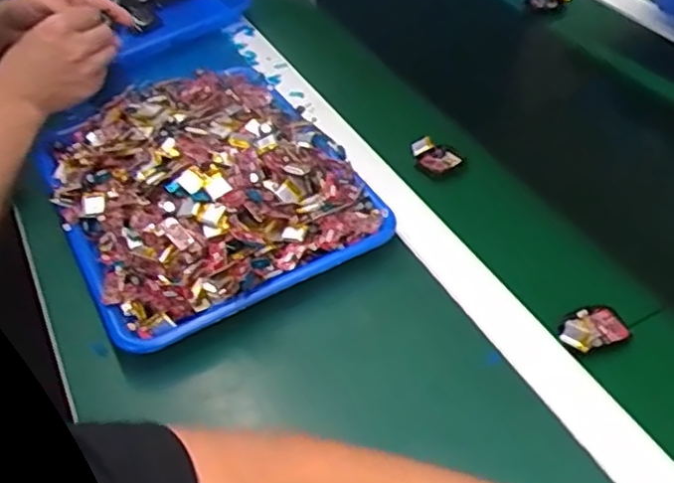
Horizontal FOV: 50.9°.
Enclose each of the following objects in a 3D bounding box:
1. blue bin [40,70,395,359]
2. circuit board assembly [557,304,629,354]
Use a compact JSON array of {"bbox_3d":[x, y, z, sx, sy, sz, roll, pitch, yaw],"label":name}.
[{"bbox_3d":[-0.128,-0.058,0.649,0.248,0.073,0.310,-25,48,-17],"label":"blue bin"},{"bbox_3d":[0.193,0.066,0.539,0.054,0.010,0.037,-15,46,-8],"label":"circuit board assembly"}]

